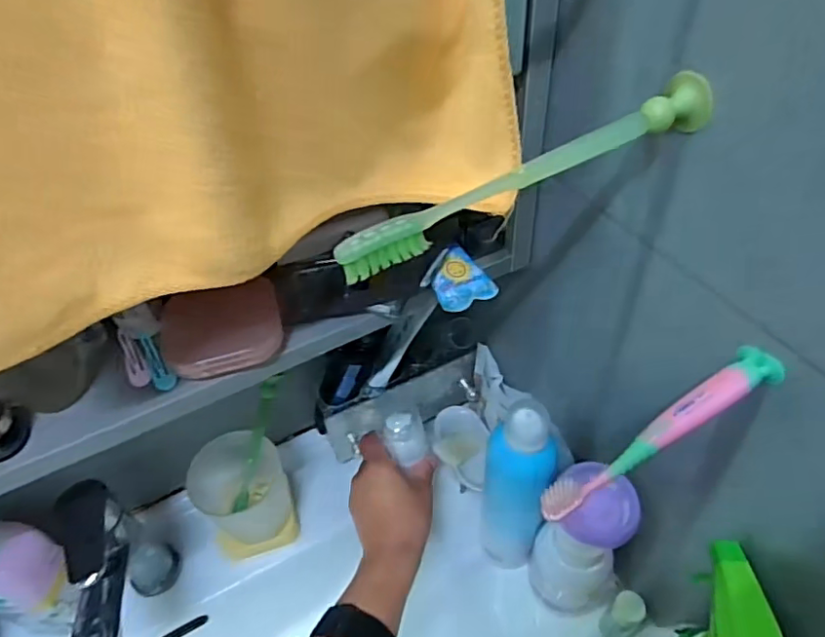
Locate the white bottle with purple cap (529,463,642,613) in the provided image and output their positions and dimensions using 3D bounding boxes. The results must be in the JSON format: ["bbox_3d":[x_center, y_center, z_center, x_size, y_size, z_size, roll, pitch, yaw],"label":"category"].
[{"bbox_3d":[0.147,0.198,0.484,0.074,0.187,0.053,23,52,23],"label":"white bottle with purple cap"}]

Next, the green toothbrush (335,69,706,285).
[{"bbox_3d":[0.053,-0.065,0.245,0.185,0.034,0.018,-22,49,-17],"label":"green toothbrush"}]

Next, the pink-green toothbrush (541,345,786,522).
[{"bbox_3d":[0.125,0.057,0.279,0.139,0.031,0.020,-24,50,-19],"label":"pink-green toothbrush"}]

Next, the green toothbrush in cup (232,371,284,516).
[{"bbox_3d":[-0.153,0.127,0.552,0.014,0.165,0.022,33,26,29],"label":"green toothbrush in cup"}]

